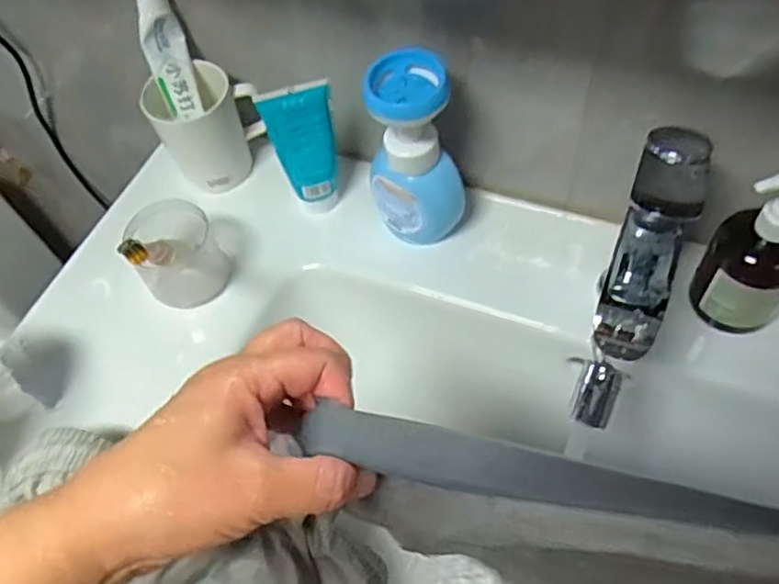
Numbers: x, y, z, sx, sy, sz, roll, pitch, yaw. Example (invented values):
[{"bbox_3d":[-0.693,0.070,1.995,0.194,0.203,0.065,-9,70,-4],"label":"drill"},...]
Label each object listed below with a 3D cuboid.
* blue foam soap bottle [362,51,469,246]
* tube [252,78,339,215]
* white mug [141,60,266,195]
[{"bbox_3d":[0.020,-0.113,0.581,0.062,0.160,0.070,-32,61,-15],"label":"blue foam soap bottle"},{"bbox_3d":[-0.073,-0.122,0.630,0.058,0.143,0.029,-18,58,-6],"label":"tube"},{"bbox_3d":[-0.179,-0.159,0.682,0.075,0.098,0.083,28,64,20],"label":"white mug"}]

